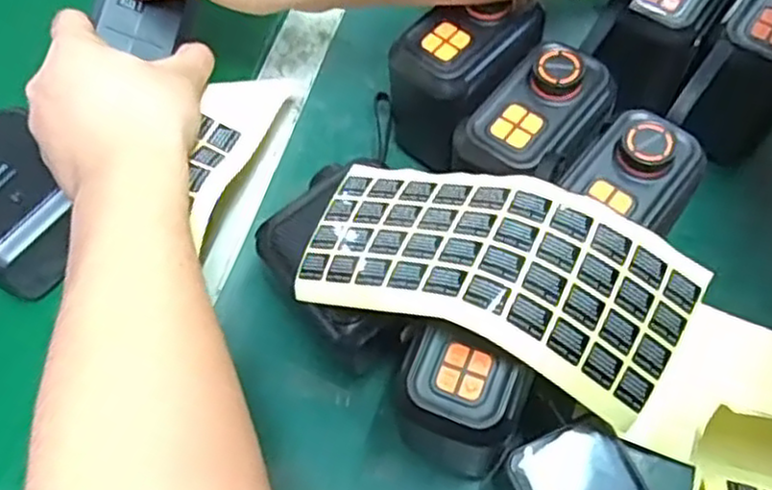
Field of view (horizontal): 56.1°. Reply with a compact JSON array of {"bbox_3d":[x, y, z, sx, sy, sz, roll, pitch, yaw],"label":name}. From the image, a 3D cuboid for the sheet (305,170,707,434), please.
[{"bbox_3d":[0.048,0.009,0.338,0.180,0.047,0.083,21,68,14],"label":"sheet"}]

